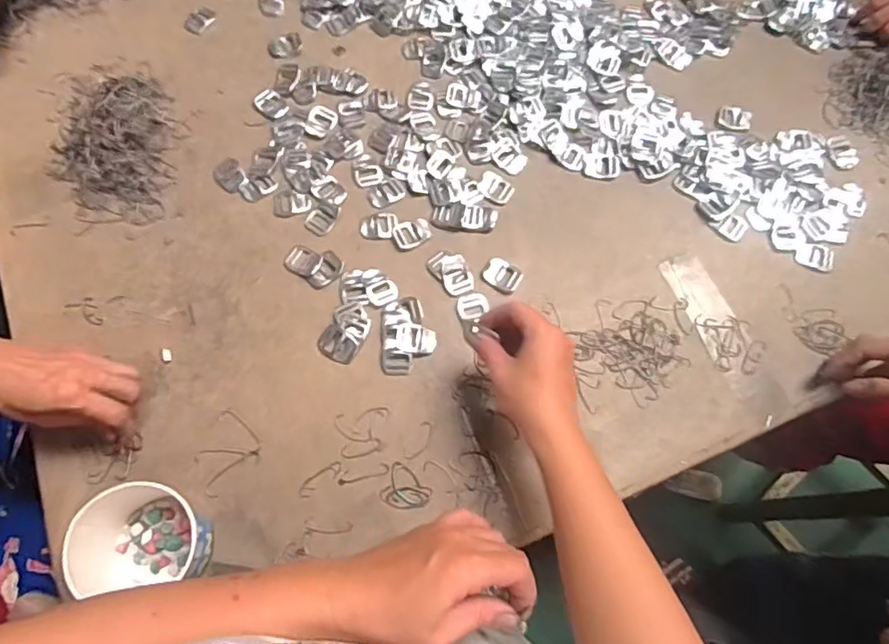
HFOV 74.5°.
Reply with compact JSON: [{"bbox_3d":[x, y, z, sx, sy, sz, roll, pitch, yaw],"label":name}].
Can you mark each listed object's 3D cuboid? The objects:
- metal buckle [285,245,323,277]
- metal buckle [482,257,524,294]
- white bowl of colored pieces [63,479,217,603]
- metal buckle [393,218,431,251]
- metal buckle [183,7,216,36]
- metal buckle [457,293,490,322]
[{"bbox_3d":[-0.144,-0.063,0.597,0.038,0.004,0.030,23,71,8],"label":"metal buckle"},{"bbox_3d":[0.059,-0.047,0.597,0.038,0.004,0.031,34,73,11],"label":"metal buckle"},{"bbox_3d":[-0.237,0.175,0.474,0.091,0.072,0.083,0,70,-1],"label":"white bowl of colored pieces"},{"bbox_3d":[-0.034,-0.092,0.611,0.038,0.004,0.031,-15,70,-6],"label":"metal buckle"},{"bbox_3d":[-0.296,-0.366,0.706,0.030,0.004,0.040,34,73,11],"label":"metal buckle"},{"bbox_3d":[0.029,-0.016,0.583,0.030,0.004,0.028,-9,70,-4],"label":"metal buckle"}]

